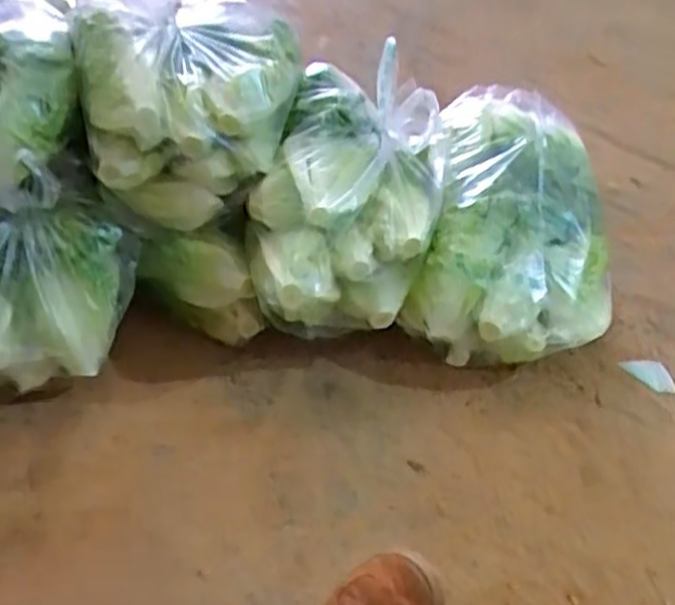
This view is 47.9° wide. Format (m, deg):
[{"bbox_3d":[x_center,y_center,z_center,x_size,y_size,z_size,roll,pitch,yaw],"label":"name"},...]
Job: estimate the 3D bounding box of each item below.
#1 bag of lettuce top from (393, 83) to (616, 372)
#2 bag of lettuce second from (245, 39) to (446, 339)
[{"bbox_3d":[0.246,-0.106,1.043,0.256,0.171,0.369,12,48,5],"label":"bag of lettuce top"},{"bbox_3d":[0.015,-0.108,1.008,0.217,0.272,0.354,13,48,6],"label":"bag of lettuce second"}]

